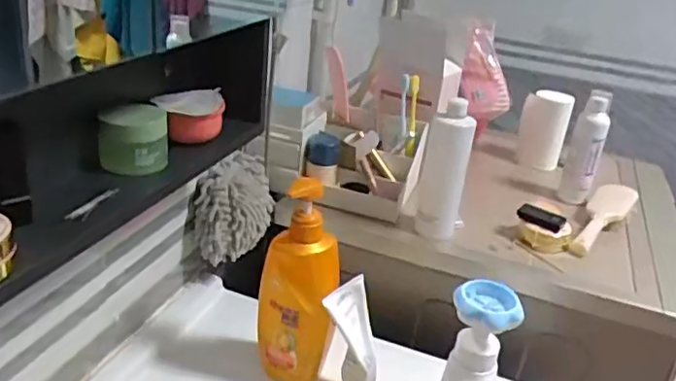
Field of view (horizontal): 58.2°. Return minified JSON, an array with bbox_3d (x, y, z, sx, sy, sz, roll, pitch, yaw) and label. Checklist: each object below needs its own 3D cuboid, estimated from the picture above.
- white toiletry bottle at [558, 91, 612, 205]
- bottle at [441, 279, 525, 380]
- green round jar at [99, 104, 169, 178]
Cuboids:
[{"bbox_3d":[0.410,-0.064,1.007,0.053,0.188,0.042,18,27,22],"label":"white toiletry bottle"},{"bbox_3d":[0.150,0.193,0.678,0.070,0.180,0.058,15,26,16],"label":"bottle"},{"bbox_3d":[-0.199,-0.052,0.590,0.065,0.058,0.053,-4,28,-22],"label":"green round jar"}]

